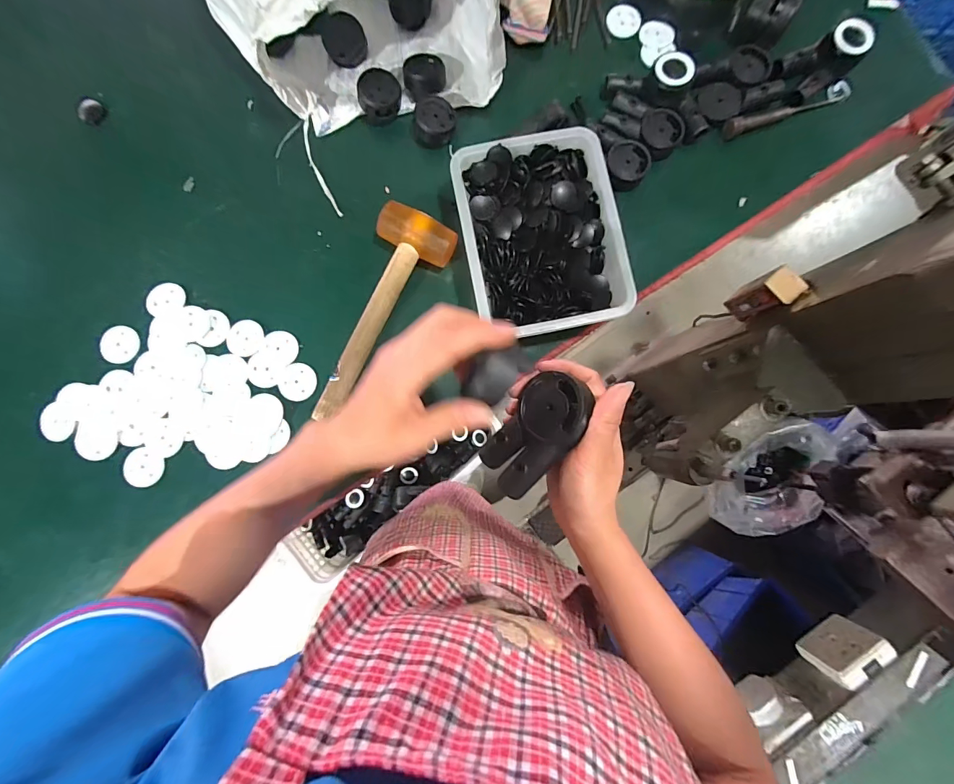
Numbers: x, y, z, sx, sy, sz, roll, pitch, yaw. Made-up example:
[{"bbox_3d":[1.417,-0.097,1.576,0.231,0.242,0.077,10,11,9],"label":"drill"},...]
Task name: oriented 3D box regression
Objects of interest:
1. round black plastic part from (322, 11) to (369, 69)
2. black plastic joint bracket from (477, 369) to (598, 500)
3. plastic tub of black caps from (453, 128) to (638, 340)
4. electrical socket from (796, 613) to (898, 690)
[{"bbox_3d":[-0.176,-0.472,0.544,0.054,0.034,0.060,-20,83,-4],"label":"round black plastic part"},{"bbox_3d":[0.049,0.034,0.320,0.053,0.030,0.098,48,111,31],"label":"black plastic joint bracket"},{"bbox_3d":[0.075,-0.186,0.498,0.180,0.063,0.238,-11,82,-3],"label":"plastic tub of black caps"},{"bbox_3d":[0.536,0.380,0.592,0.086,0.096,0.023,-44,85,-7],"label":"electrical socket"}]

